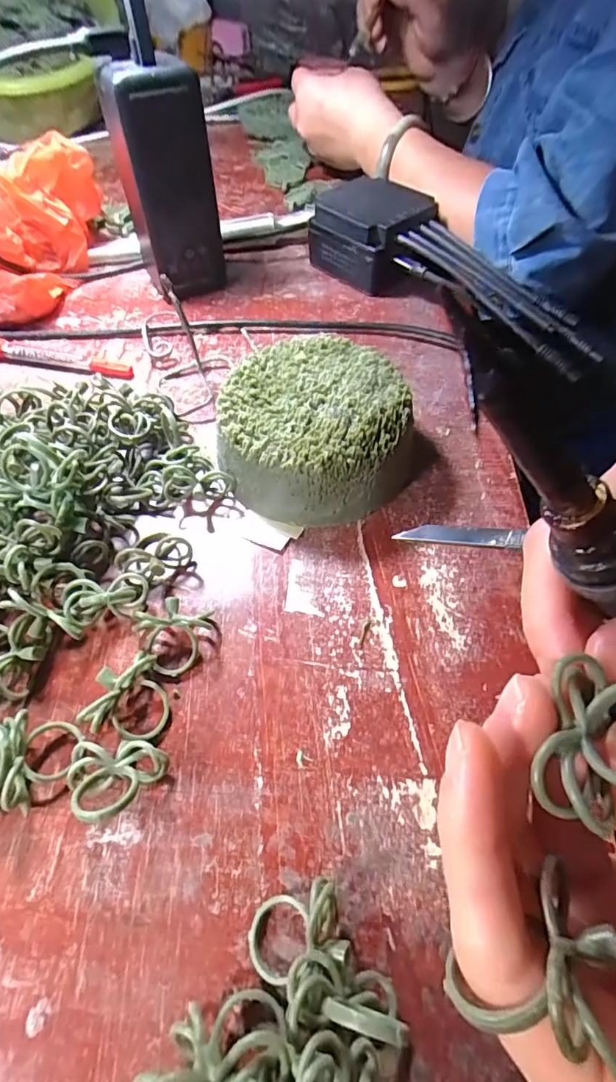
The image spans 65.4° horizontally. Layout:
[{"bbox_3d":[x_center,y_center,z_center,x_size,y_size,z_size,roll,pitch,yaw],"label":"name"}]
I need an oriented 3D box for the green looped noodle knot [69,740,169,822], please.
[{"bbox_3d":[-0.070,0.088,0.175,0.033,0.024,0.025,0,55,0],"label":"green looped noodle knot"}]

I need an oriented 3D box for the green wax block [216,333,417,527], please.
[{"bbox_3d":[0.005,-0.060,0.262,0.102,0.045,0.100,31,61,20],"label":"green wax block"}]

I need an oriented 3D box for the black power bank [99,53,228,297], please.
[{"bbox_3d":[-0.094,-0.238,0.332,0.059,0.130,0.033,-12,56,-8],"label":"black power bank"}]

